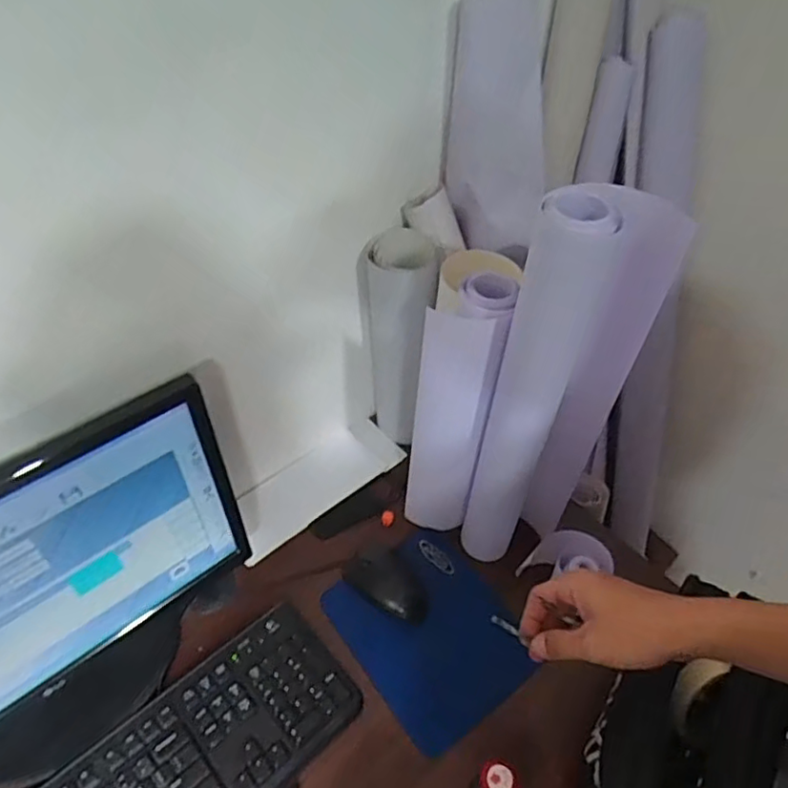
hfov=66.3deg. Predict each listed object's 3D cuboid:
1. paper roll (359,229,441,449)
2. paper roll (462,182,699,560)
[{"bbox_3d":[0.000,-0.058,0.780,0.090,0.307,0.065,9,47,5],"label":"paper roll"},{"bbox_3d":[0.160,0.018,0.612,0.105,0.474,0.095,23,50,17],"label":"paper roll"}]

